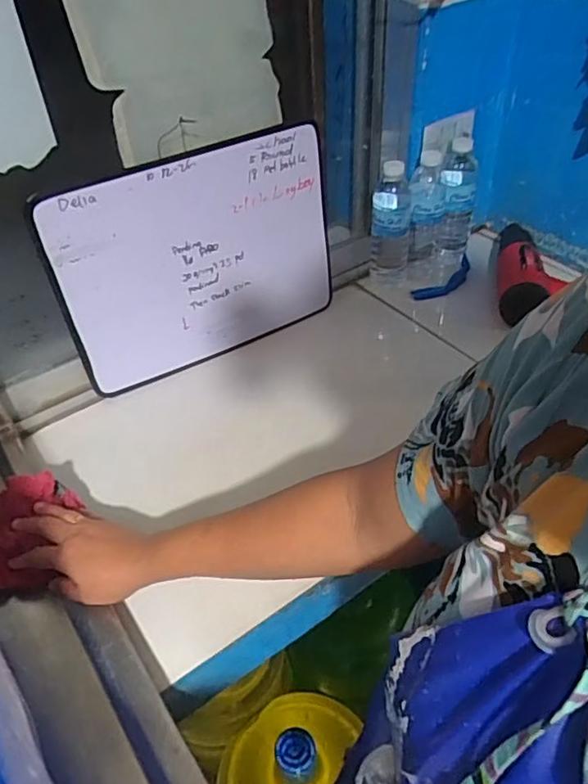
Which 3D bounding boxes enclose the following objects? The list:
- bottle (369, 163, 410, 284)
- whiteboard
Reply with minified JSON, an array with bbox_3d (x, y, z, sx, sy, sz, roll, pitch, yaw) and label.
[{"bbox_3d":[0.157,-0.265,0.971,0.063,0.201,0.056,4,43,10],"label":"bottle"},{"bbox_3d":[-0.121,-0.179,0.820,0.388,0.284,0.017,-24,43,-21],"label":"whiteboard"}]

